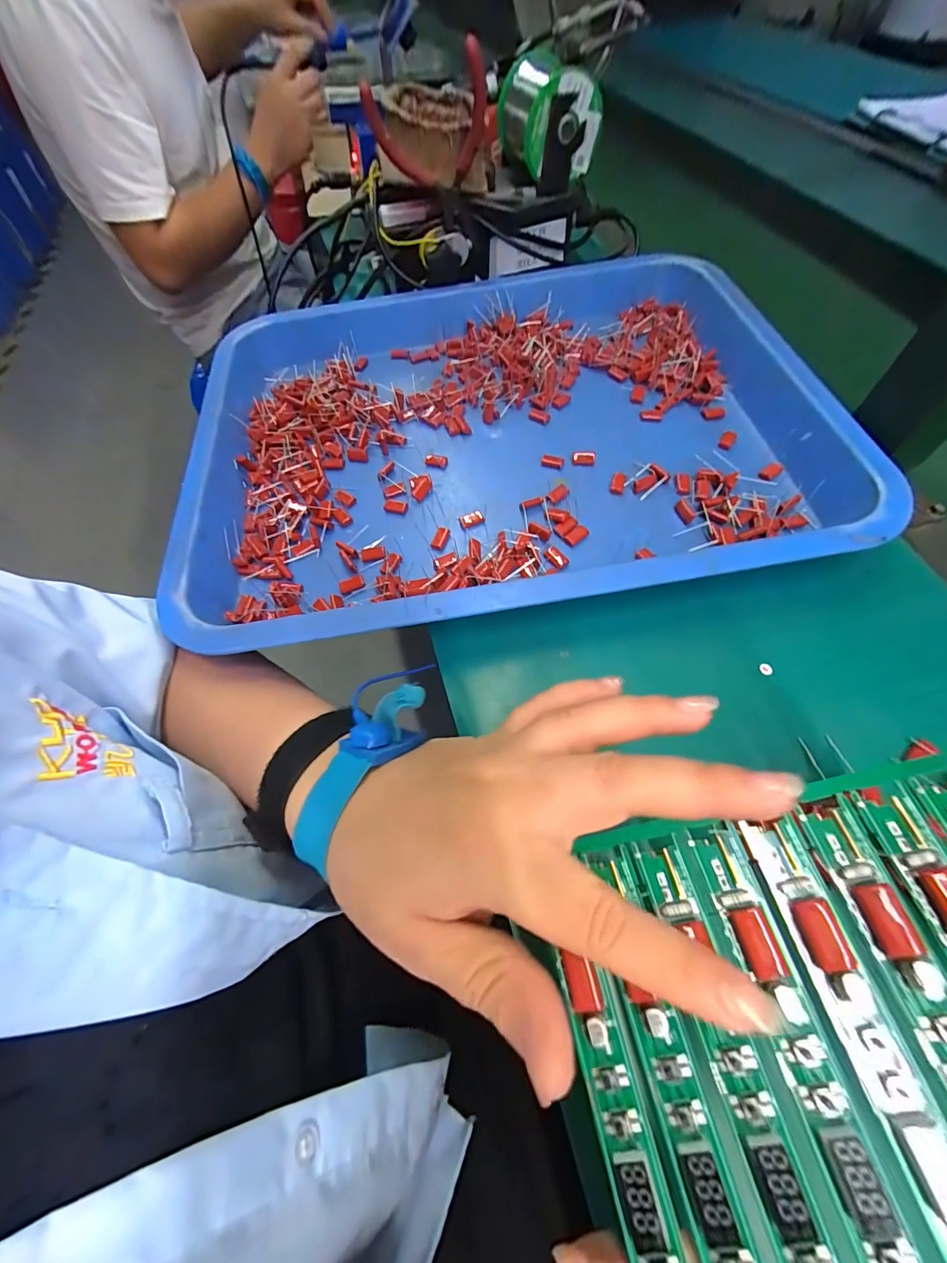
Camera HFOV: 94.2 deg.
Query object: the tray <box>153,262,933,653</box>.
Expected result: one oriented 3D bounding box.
[{"bbox_3d":[0.021,-0.157,0.325,0.429,0.038,0.334,-8,59,-2],"label":"tray"}]

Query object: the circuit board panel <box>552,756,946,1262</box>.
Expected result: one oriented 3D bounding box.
[{"bbox_3d":[0.108,0.102,0.109,0.161,0.007,0.116,-17,61,8],"label":"circuit board panel"}]

